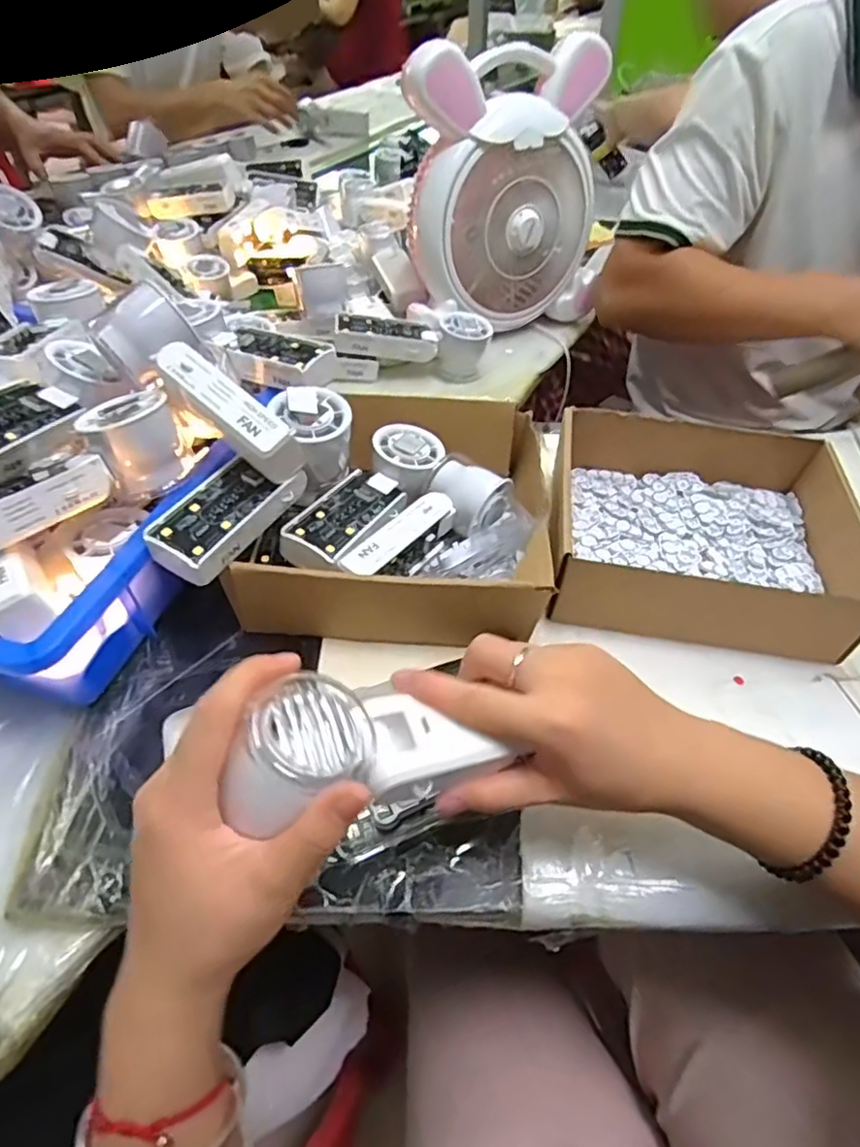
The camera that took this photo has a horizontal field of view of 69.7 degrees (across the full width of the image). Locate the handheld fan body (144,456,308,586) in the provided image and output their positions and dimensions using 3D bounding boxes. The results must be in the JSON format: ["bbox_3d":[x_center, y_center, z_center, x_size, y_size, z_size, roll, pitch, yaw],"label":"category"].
[{"bbox_3d":[-0.130,-0.038,0.395,0.043,0.028,0.102,24,52,21],"label":"handheld fan body"}]

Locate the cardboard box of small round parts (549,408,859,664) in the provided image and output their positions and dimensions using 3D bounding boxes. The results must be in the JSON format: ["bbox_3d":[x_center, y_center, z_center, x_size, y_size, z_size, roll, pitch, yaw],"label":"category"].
[{"bbox_3d":[0.202,-0.035,0.472,0.204,0.070,0.183,6,48,6],"label":"cardboard box of small round parts"}]

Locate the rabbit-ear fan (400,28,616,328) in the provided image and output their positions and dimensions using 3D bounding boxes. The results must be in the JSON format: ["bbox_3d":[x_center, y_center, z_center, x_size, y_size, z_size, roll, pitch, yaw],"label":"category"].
[{"bbox_3d":[0.080,-0.408,0.690,0.232,0.284,0.110,-21,41,-18],"label":"rabbit-ear fan"}]

